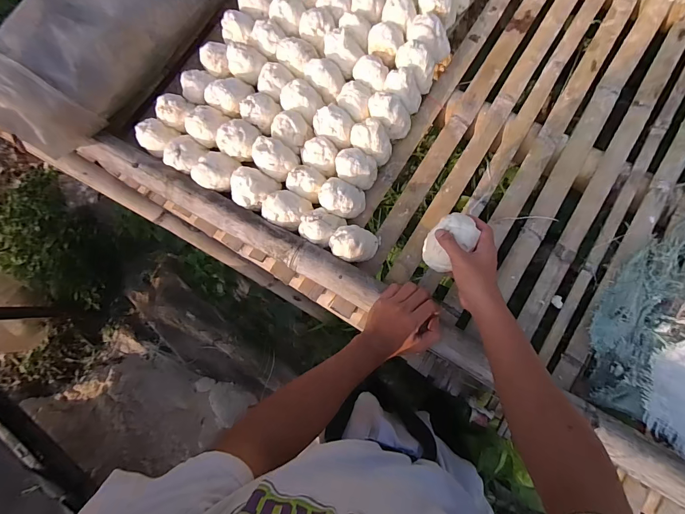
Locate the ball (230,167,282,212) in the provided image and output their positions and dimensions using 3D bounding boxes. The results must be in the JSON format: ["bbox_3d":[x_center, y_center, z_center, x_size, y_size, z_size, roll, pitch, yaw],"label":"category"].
[{"bbox_3d":[-0.168,-0.126,0.667,0.077,0.059,0.074,-1,81,7],"label":"ball"}]

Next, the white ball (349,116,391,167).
[{"bbox_3d":[0.061,-0.225,0.695,0.077,0.080,0.067,41,88,11],"label":"white ball"}]

